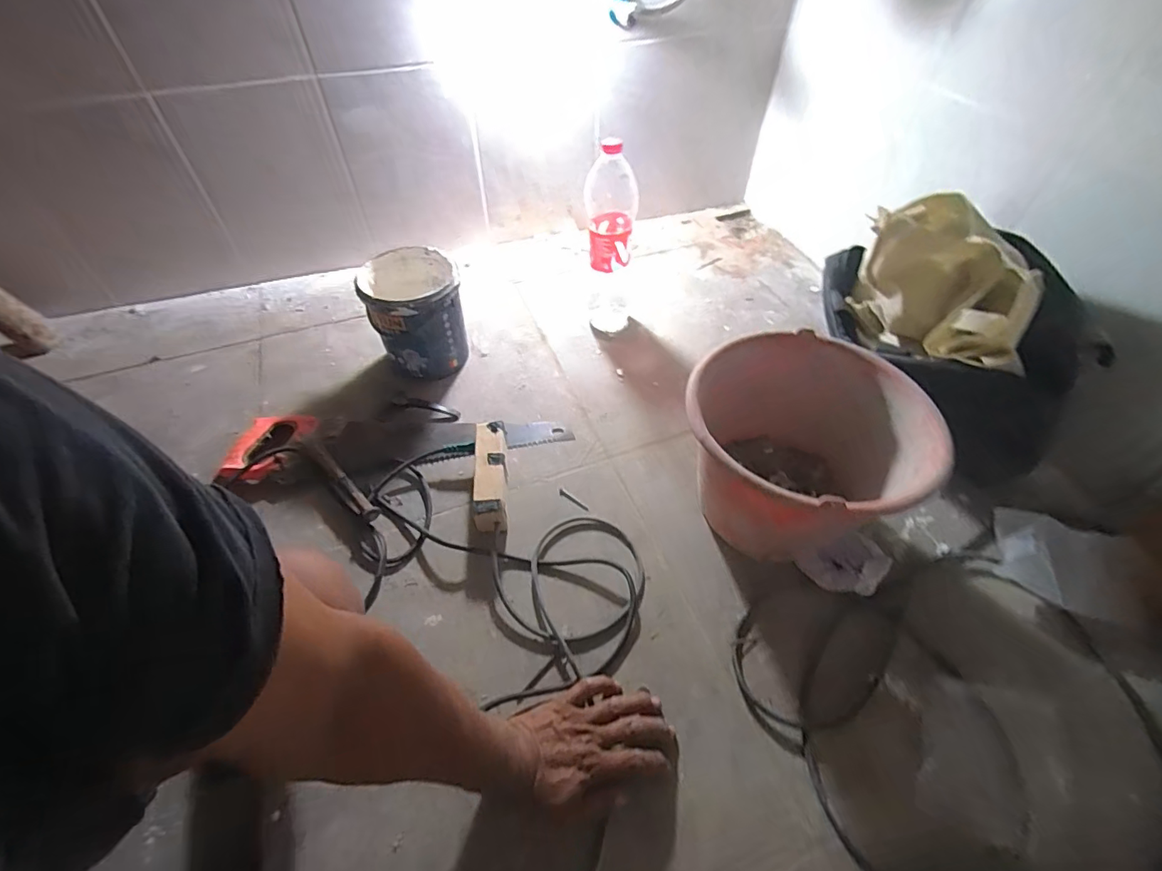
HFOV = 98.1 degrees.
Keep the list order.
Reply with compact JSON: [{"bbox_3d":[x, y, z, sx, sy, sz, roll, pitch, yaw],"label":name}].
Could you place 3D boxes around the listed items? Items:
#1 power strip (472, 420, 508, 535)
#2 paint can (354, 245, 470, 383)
[{"bbox_3d":[-0.129,0.057,0.720,0.049,0.060,0.157,-3,51,-3],"label":"power strip"},{"bbox_3d":[-0.275,-0.203,0.862,0.154,0.173,0.161,-16,53,-14],"label":"paint can"}]

